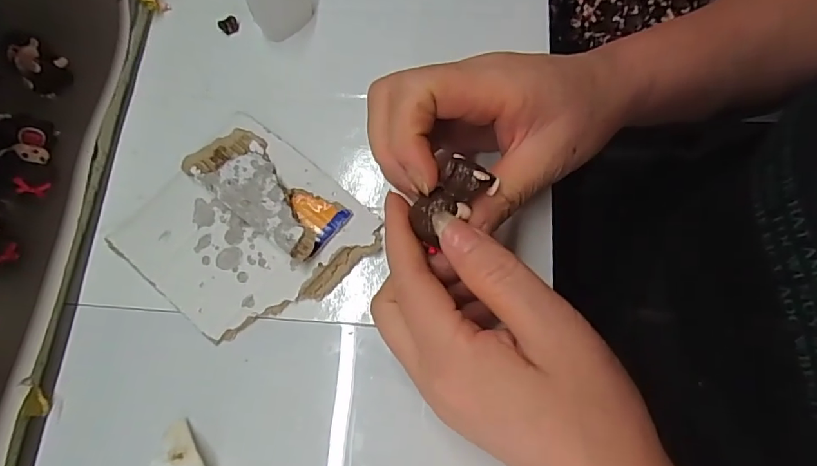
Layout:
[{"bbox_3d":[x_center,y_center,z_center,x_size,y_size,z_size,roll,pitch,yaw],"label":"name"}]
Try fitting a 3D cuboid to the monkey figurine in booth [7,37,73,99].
[{"bbox_3d":[-0.211,-0.095,0.289,0.027,0.021,0.024,39,77,15],"label":"monkey figurine in booth"}]

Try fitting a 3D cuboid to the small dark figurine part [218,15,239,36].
[{"bbox_3d":[-0.113,-0.131,0.317,0.012,0.006,0.008,-28,71,-6],"label":"small dark figurine part"}]

